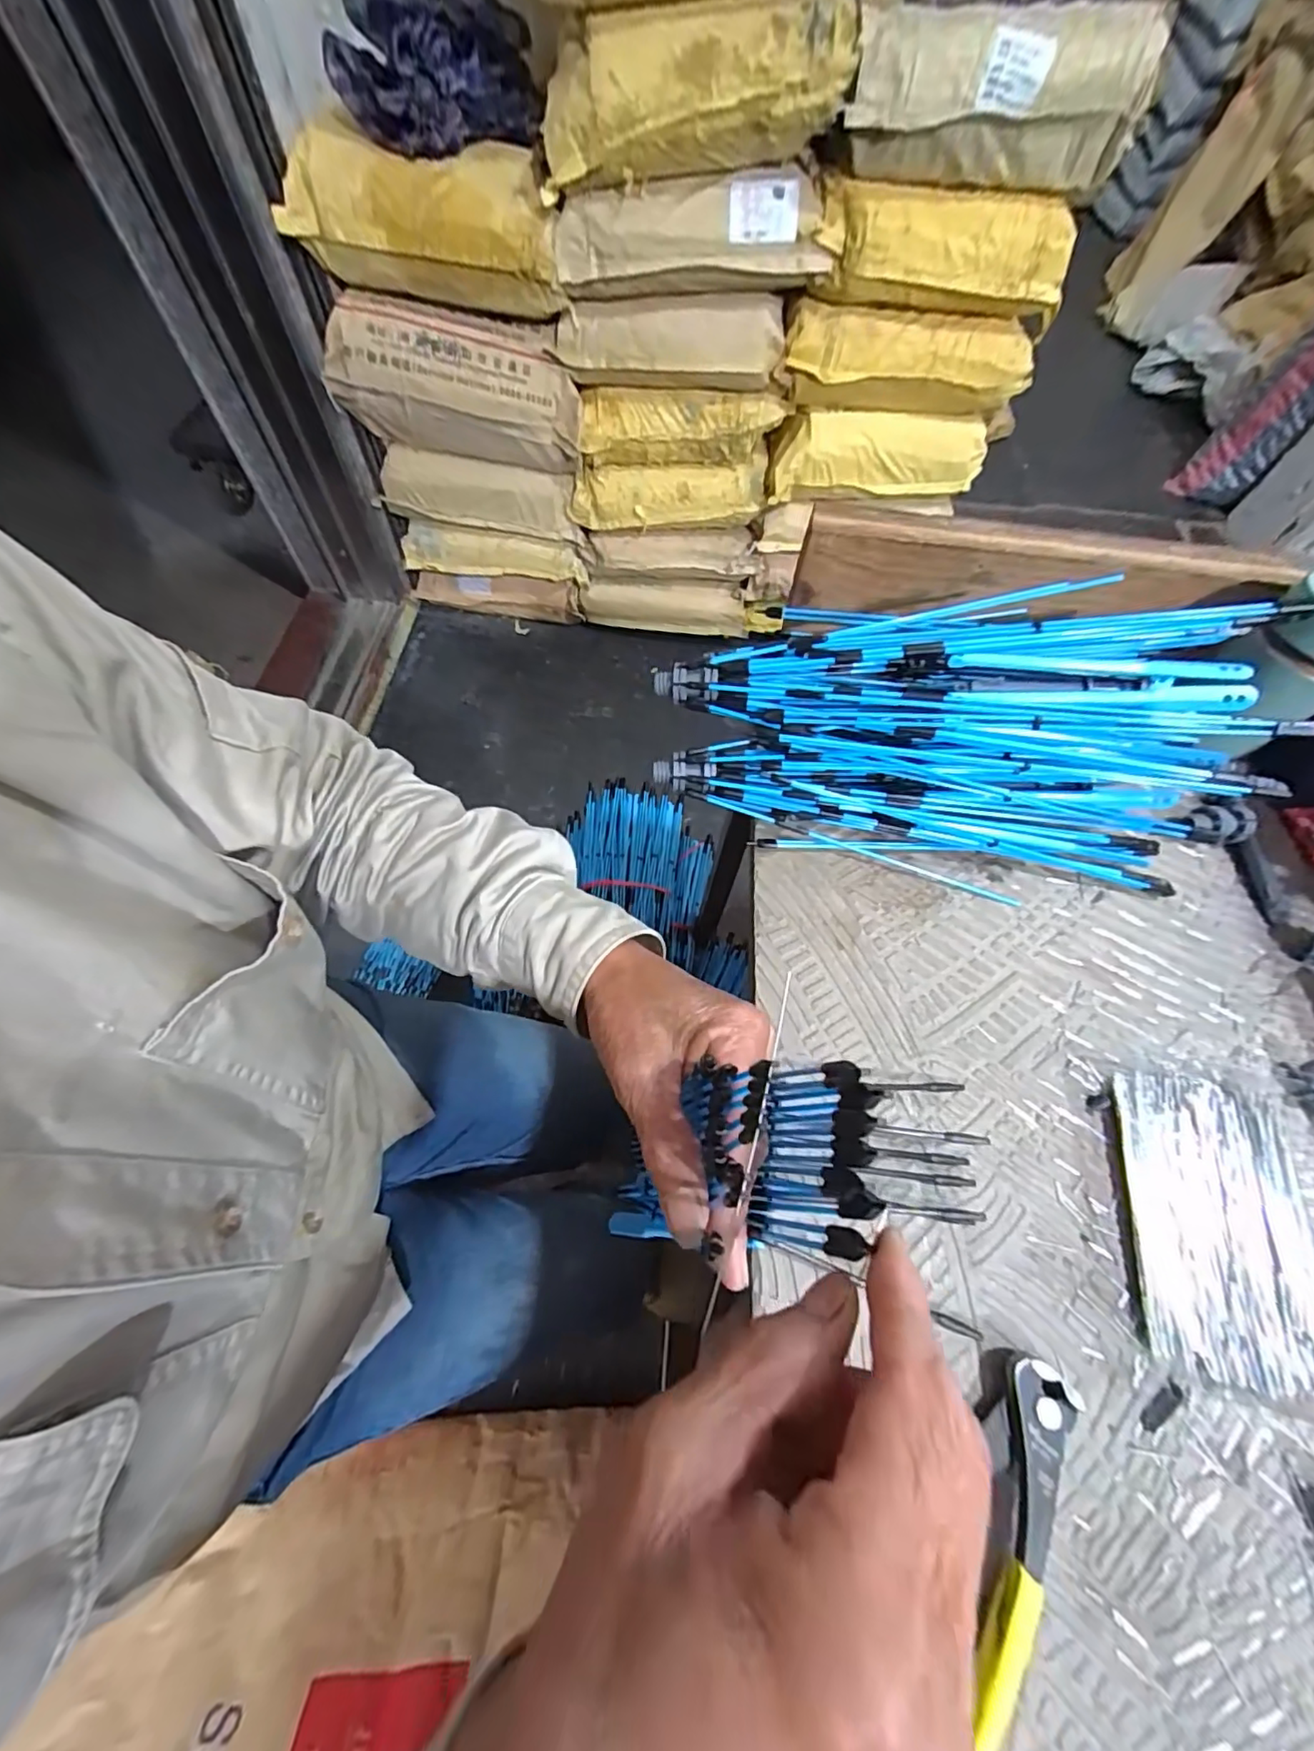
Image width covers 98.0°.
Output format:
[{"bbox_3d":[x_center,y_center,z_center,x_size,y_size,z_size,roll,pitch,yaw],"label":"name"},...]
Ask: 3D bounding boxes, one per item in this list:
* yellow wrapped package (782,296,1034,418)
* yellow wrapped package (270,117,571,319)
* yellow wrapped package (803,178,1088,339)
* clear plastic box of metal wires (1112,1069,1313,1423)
[{"bbox_3d":[0.443,-0.906,1.022,0.434,0.135,0.091,8,63,0],"label":"yellow wrapped package"},{"bbox_3d":[-0.368,-1.030,0.912,0.418,0.160,0.141,1,63,-3],"label":"yellow wrapped package"},{"bbox_3d":[0.454,-0.982,0.904,0.408,0.126,0.100,5,63,-1],"label":"yellow wrapped package"},{"bbox_3d":[0.289,0.169,0.275,0.118,0.007,0.140,12,63,3],"label":"clear plastic box of metal wires"}]

